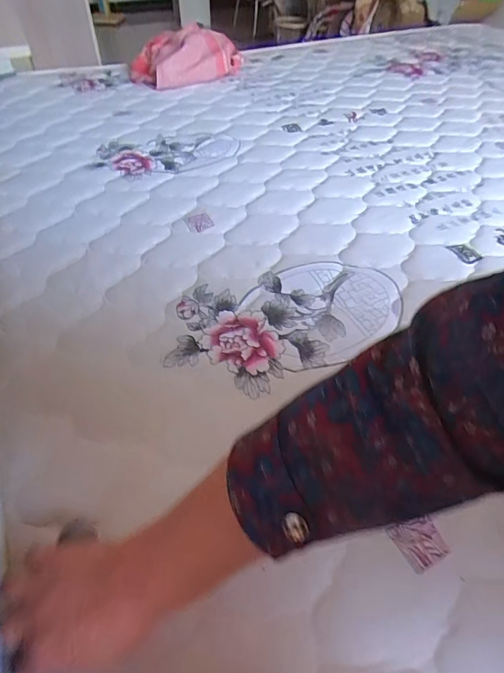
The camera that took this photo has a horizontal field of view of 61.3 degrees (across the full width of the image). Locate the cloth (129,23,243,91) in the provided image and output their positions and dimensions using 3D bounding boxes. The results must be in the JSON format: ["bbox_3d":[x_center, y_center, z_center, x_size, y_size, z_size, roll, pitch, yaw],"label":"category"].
[{"bbox_3d":[-0.202,-0.813,1.245,0.322,0.144,0.200,2,47,1],"label":"cloth"}]

